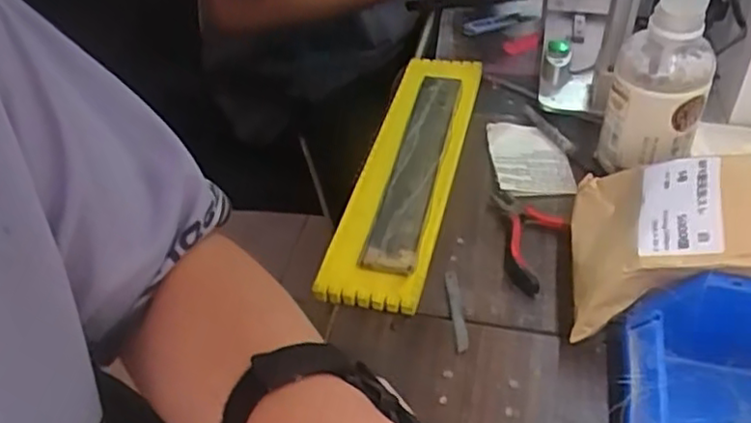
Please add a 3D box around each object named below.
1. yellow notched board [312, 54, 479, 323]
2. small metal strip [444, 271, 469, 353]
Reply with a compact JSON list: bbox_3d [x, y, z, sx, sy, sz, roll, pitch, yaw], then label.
[{"bbox_3d":[0.031,-0.045,0.617,0.082,0.017,0.333,8,47,14],"label":"yellow notched board"},{"bbox_3d":[0.061,0.074,0.503,0.009,0.007,0.075,-5,41,0],"label":"small metal strip"}]

